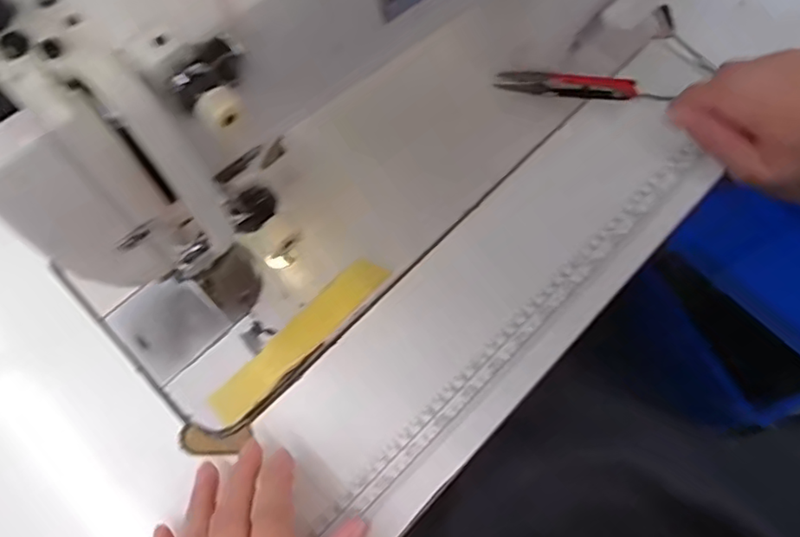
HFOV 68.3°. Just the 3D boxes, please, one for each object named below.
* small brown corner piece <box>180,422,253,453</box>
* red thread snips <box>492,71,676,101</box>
[{"bbox_3d":[-0.113,0.104,0.361,0.045,0.004,0.017,-3,67,4],"label":"small brown corner piece"},{"bbox_3d":[0.138,-0.137,0.444,0.126,0.023,0.010,6,67,1],"label":"red thread snips"}]

